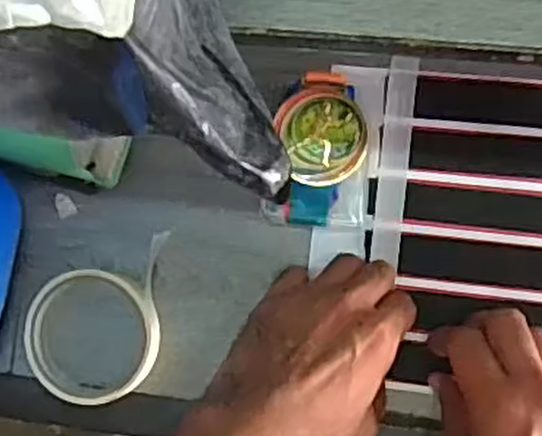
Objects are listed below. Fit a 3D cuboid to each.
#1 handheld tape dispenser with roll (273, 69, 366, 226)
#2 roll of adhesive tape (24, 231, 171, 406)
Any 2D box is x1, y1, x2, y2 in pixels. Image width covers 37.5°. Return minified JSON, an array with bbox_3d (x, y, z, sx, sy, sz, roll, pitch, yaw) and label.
[{"bbox_3d":[0.033,-0.046,0.530,0.057,0.017,0.099,1,86,9],"label":"handheld tape dispenser with roll"},{"bbox_3d":[-0.122,0.066,0.546,0.088,0.024,0.121,6,87,9],"label":"roll of adhesive tape"}]

